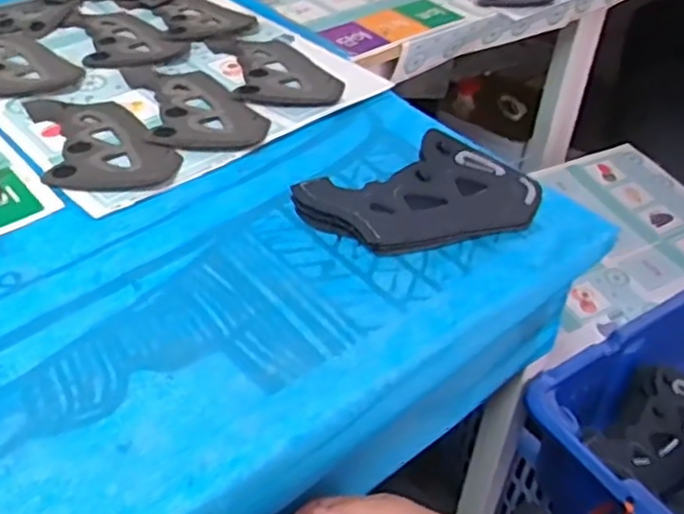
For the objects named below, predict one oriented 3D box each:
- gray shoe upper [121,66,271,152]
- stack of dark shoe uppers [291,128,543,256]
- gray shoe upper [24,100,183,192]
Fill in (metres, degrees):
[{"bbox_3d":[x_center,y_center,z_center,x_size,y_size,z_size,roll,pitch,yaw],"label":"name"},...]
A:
[{"bbox_3d":[-0.160,-0.167,0.768,0.122,0.007,0.192,-13,44,-17],"label":"gray shoe upper"},{"bbox_3d":[0.071,-0.058,0.632,0.214,0.034,0.102,-12,44,-16],"label":"stack of dark shoe uppers"},{"bbox_3d":[-0.242,-0.121,0.712,0.122,0.006,0.187,-15,44,-19],"label":"gray shoe upper"}]

